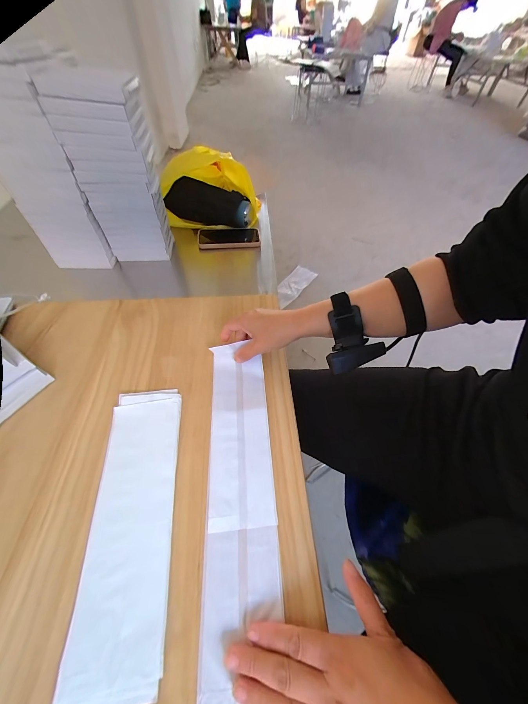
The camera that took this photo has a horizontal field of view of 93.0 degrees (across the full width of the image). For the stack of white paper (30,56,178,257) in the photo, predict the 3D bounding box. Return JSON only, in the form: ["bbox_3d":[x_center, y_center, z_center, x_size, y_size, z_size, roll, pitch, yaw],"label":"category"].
[{"bbox_3d":[-0.281,-0.343,0.511,0.143,0.302,0.098,3,55,0],"label":"stack of white paper"}]

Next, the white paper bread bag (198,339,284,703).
[{"bbox_3d":[-0.028,0.139,0.299,0.075,0.010,0.340,-4,54,-3],"label":"white paper bread bag"}]

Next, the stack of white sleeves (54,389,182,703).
[{"bbox_3d":[-0.144,0.170,0.276,0.086,0.009,0.271,-6,55,-4],"label":"stack of white sleeves"}]

